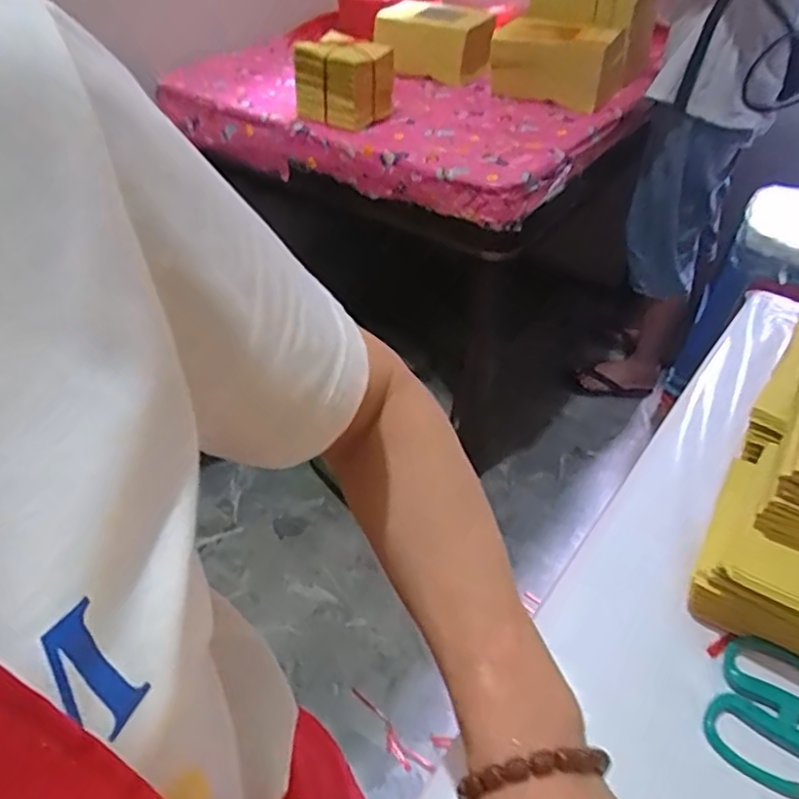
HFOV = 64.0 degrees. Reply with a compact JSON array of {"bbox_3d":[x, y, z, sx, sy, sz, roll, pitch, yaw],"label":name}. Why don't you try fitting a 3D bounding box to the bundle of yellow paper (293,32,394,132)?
[{"bbox_3d":[-0.112,-0.626,1.256,0.174,0.128,0.125,27,50,27],"label":"bundle of yellow paper"}]

